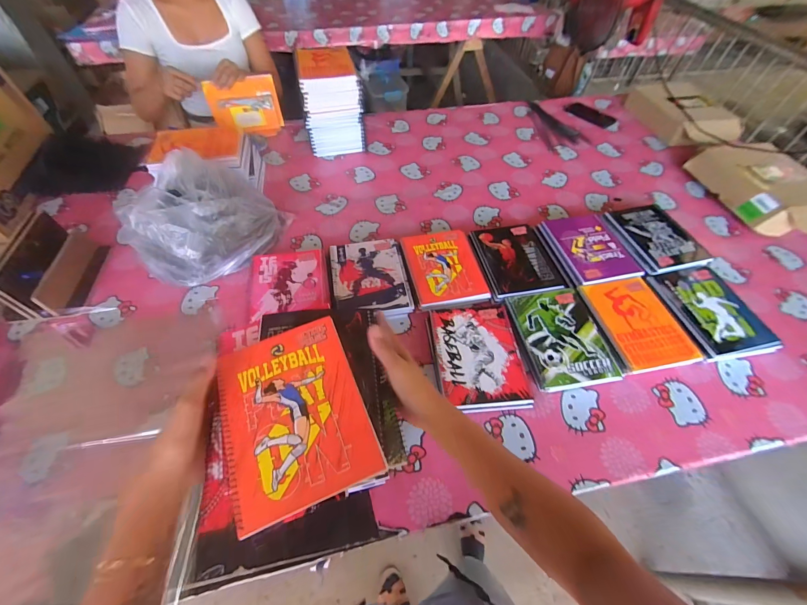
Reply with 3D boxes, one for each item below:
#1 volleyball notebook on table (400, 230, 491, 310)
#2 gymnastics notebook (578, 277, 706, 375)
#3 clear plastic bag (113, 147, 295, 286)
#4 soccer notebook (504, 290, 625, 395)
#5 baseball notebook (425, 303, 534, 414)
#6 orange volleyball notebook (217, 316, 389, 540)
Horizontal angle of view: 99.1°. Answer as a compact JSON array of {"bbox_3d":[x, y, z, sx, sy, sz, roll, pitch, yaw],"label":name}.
[{"bbox_3d":[0.088,-0.083,0.752,0.155,0.005,0.203,-10,54,-7],"label":"volleyball notebook on table"},{"bbox_3d":[0.461,0.037,0.677,0.165,0.013,0.192,-7,60,-9],"label":"gymnastics notebook"},{"bbox_3d":[-0.410,-0.181,0.741,0.235,0.191,0.264,5,54,3],"label":"clear plastic bag"},{"bbox_3d":[0.300,0.062,0.655,0.158,0.010,0.202,-7,56,-7],"label":"soccer notebook"},{"bbox_3d":[0.134,0.090,0.628,0.156,0.010,0.206,-6,54,-4],"label":"baseball notebook"},{"bbox_3d":[-0.121,0.117,0.380,0.147,0.010,0.195,-19,56,-14],"label":"orange volleyball notebook"}]

